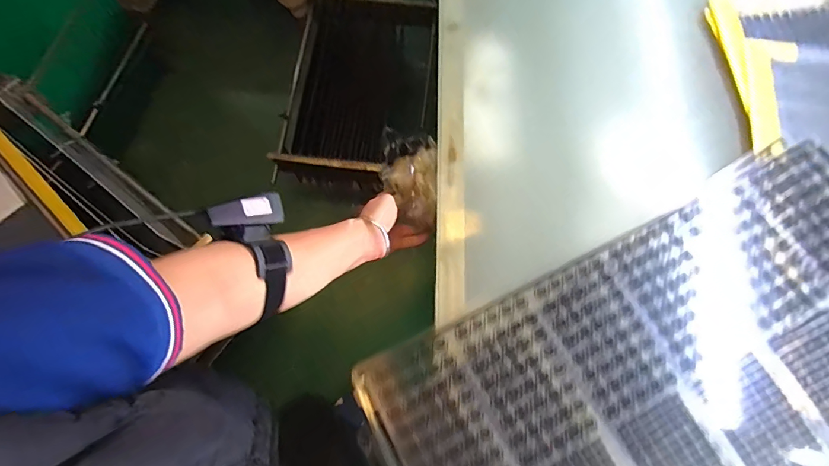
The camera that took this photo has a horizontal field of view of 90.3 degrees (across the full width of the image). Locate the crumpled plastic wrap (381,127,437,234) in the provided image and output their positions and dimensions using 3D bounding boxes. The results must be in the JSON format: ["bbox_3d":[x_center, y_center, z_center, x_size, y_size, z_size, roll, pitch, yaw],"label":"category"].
[{"bbox_3d":[-0.007,-0.076,0.577,0.076,0.076,0.128,0,73,0],"label":"crumpled plastic wrap"}]

